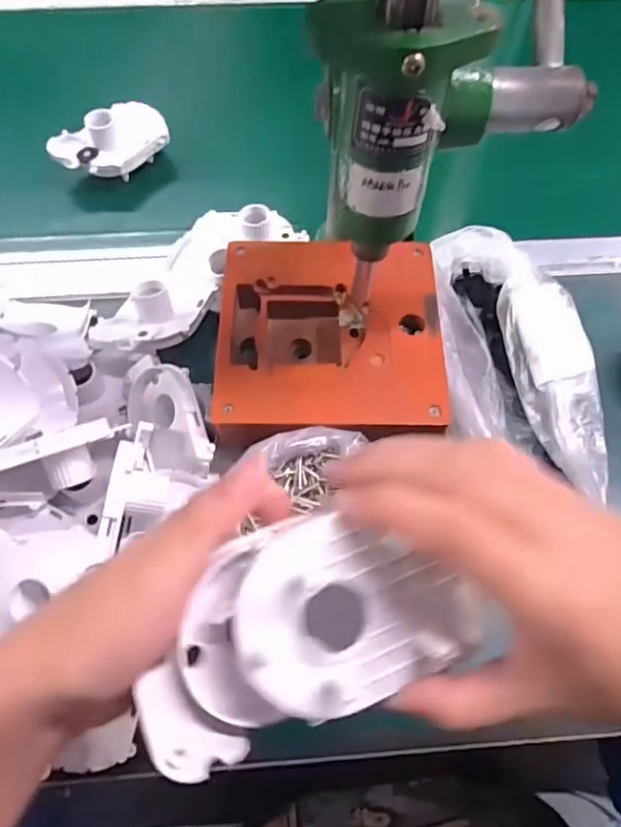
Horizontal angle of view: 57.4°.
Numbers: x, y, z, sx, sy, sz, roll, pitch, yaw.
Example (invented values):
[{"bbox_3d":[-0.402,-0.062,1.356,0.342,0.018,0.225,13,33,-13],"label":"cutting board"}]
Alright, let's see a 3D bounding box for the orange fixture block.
[{"bbox_3d":[0.013,-0.050,0.401,0.152,0.037,0.159,0,64,-1],"label":"orange fixture block"}]

